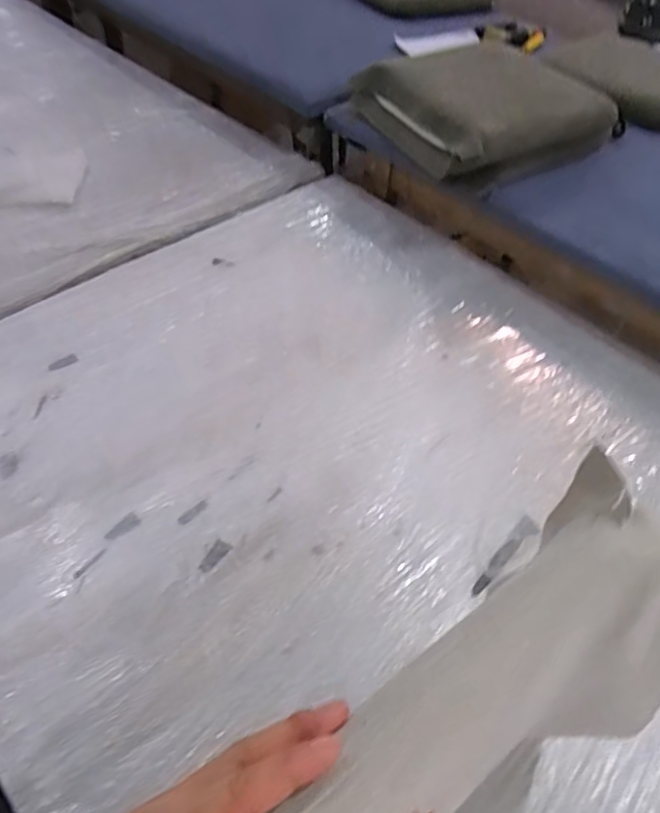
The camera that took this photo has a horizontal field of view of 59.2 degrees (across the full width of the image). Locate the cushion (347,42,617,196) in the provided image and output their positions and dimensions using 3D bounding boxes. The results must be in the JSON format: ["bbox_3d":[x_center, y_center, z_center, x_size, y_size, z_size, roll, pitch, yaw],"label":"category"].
[{"bbox_3d":[0.343,-0.674,1.320,0.439,0.124,0.461,-17,54,-18],"label":"cushion"}]

